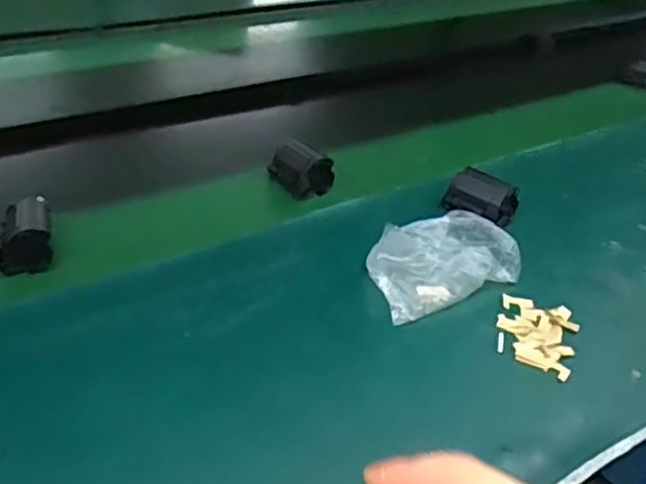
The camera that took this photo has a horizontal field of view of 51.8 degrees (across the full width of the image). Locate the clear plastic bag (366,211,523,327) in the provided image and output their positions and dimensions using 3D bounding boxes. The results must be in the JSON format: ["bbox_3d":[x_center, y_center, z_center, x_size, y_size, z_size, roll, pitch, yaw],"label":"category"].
[{"bbox_3d":[0.110,0.017,0.641,0.151,0.038,0.103,-14,42,-25],"label":"clear plastic bag"}]

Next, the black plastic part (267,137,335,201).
[{"bbox_3d":[-0.025,-0.086,0.752,0.050,0.050,0.065,-19,42,-31],"label":"black plastic part"}]

